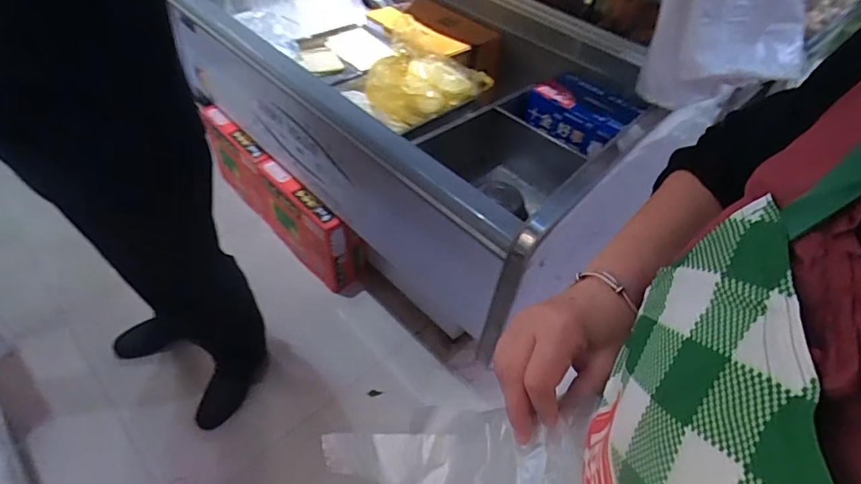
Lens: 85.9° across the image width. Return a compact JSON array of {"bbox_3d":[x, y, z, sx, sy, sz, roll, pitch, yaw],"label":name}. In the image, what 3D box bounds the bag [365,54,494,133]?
[{"bbox_3d":[-0.031,-0.421,1.288,0.329,0.145,0.213,-26,55,-27],"label":"bag"}]

